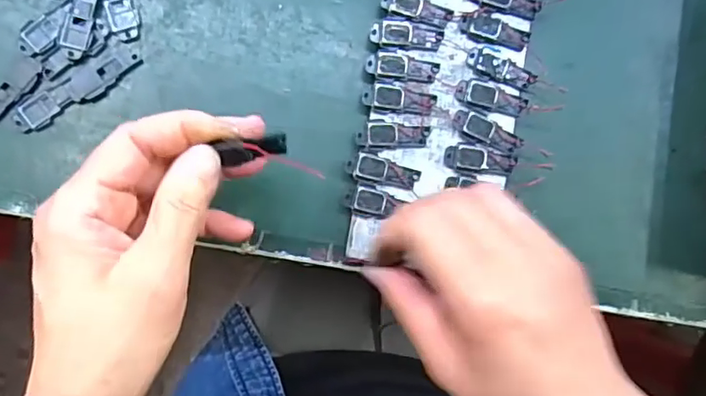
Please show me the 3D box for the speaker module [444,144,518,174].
[{"bbox_3d":[0.071,-0.020,0.310,0.040,0.006,0.015,9,84,-4],"label":"speaker module"}]

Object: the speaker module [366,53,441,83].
[{"bbox_3d":[0.028,-0.072,0.310,0.040,0.004,0.014,5,85,-5],"label":"speaker module"}]

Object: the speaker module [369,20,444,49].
[{"bbox_3d":[0.030,-0.090,0.311,0.040,0.004,0.014,1,85,-5],"label":"speaker module"}]

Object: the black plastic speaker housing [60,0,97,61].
[{"bbox_3d":[-0.145,-0.094,0.300,0.015,0.004,0.041,15,84,-4],"label":"black plastic speaker housing"}]

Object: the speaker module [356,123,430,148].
[{"bbox_3d":[0.022,-0.034,0.308,0.040,0.005,0.013,1,85,-5],"label":"speaker module"}]

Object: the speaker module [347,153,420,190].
[{"bbox_3d":[0.016,-0.015,0.306,0.039,0.005,0.015,11,84,-4],"label":"speaker module"}]

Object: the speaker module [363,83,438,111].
[{"bbox_3d":[0.026,-0.055,0.309,0.040,0.004,0.015,1,85,-5],"label":"speaker module"}]

